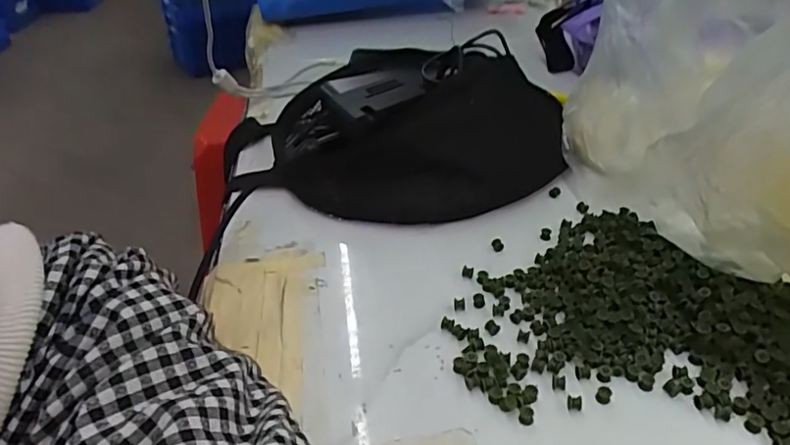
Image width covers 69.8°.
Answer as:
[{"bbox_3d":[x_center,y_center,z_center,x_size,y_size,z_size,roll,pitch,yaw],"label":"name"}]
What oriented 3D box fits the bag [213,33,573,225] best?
[{"bbox_3d":[-0.013,-0.086,0.473,0.253,0.084,0.192,-12,37,-12],"label":"bag"}]

